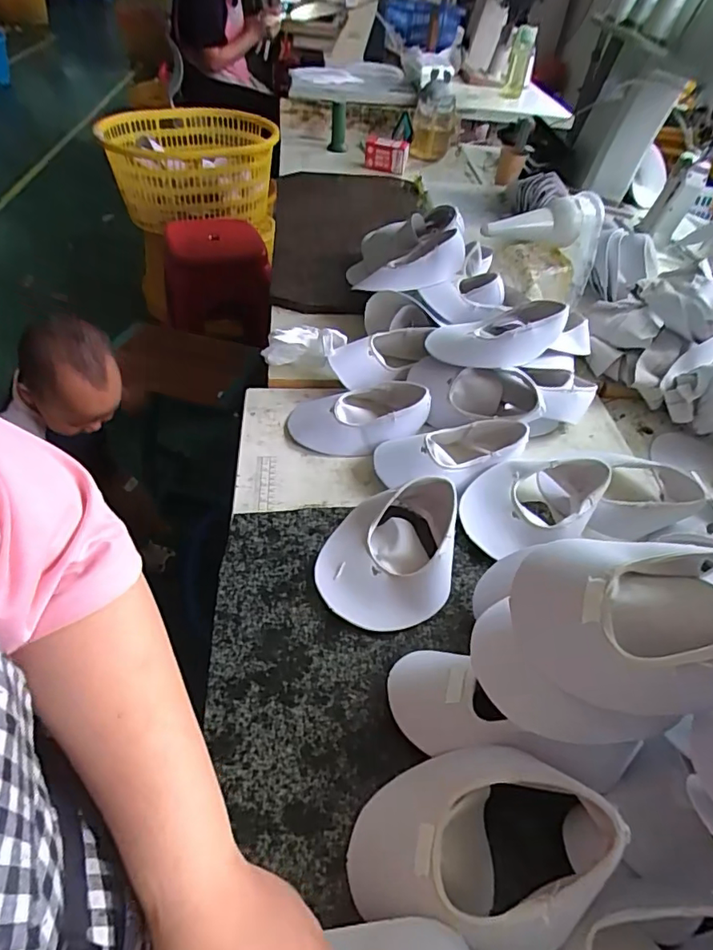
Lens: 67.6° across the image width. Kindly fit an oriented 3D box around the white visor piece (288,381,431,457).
[{"bbox_3d":[0.002,-0.087,0.732,0.186,0.057,0.112,-6,49,-10],"label":"white visor piece"}]

